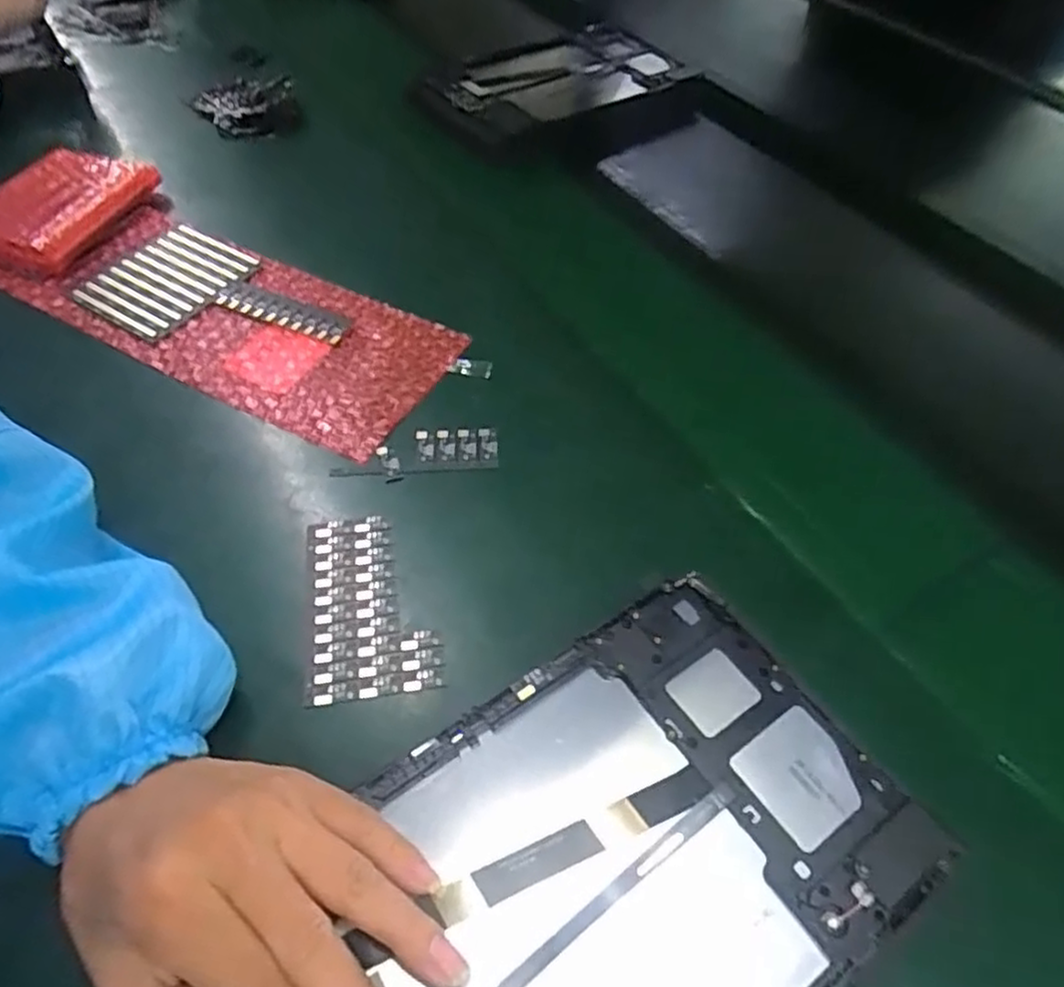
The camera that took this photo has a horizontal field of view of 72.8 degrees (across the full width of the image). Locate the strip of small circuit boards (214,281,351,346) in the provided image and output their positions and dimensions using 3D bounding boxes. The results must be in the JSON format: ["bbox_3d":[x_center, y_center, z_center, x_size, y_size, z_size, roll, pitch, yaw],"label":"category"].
[{"bbox_3d":[-0.166,-0.122,0.478,0.105,0.004,0.027,22,54,13],"label":"strip of small circuit boards"}]

